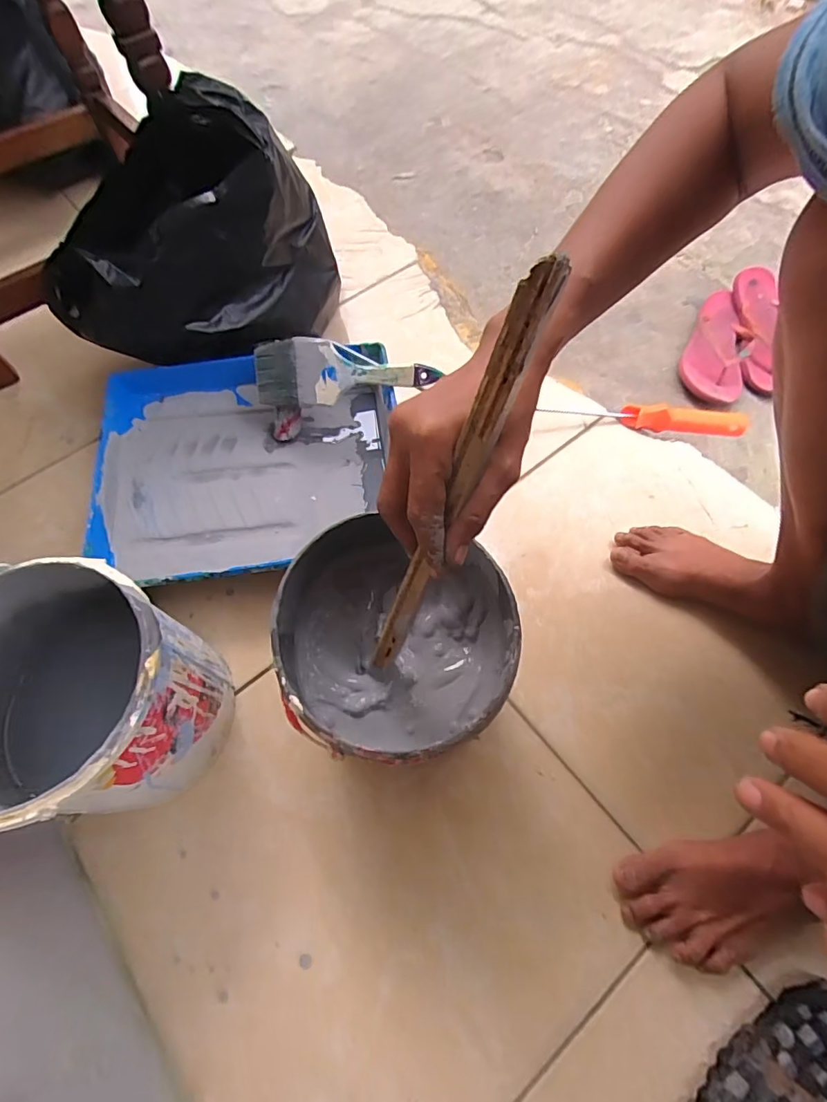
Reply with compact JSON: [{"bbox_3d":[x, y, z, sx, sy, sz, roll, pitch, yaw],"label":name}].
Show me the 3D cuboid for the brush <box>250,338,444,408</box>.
[{"bbox_3d":[-0.077,-0.203,0.577,0.196,0.070,0.013,-3,28,-6],"label":"brush"}]

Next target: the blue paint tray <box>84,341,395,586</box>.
[{"bbox_3d":[-0.190,-0.096,0.586,0.334,0.077,0.282,-8,64,-3],"label":"blue paint tray"}]

